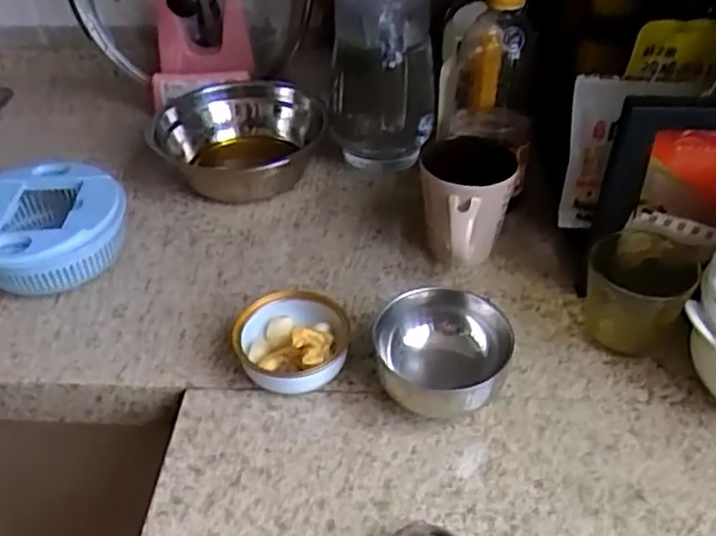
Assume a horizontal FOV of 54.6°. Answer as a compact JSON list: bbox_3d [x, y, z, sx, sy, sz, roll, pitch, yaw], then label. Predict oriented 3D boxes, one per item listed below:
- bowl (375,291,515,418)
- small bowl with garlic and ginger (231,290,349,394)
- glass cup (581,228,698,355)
[{"bbox_3d":[0.069,0.073,0.575,0.107,0.076,0.103,-1,40,1],"label":"bowl"},{"bbox_3d":[-0.058,0.066,0.605,0.097,0.049,0.102,-1,40,1],"label":"small bowl with garlic and ginger"},{"bbox_3d":[0.247,0.022,0.620,0.083,0.094,0.076,-1,40,1],"label":"glass cup"}]

